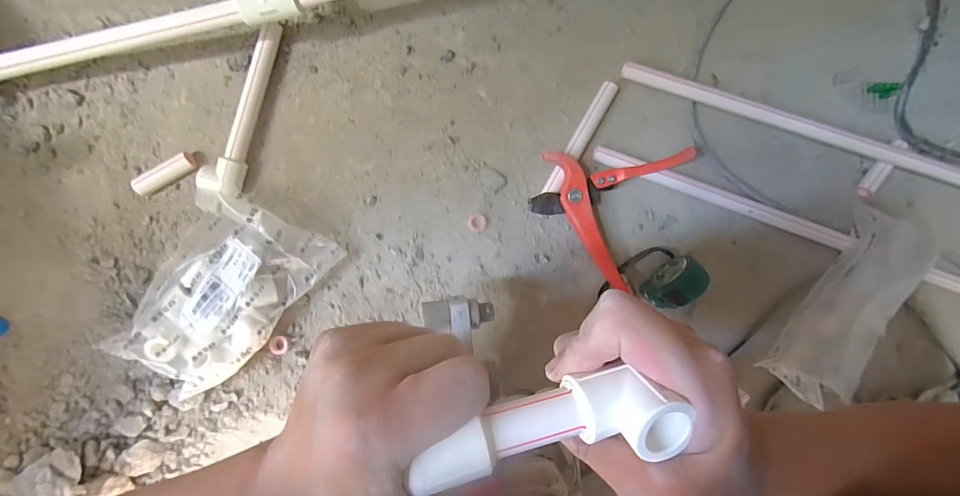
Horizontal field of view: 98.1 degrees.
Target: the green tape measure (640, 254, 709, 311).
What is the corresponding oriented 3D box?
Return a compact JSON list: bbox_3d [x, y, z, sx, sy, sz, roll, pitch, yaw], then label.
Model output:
[{"bbox_3d":[0.229,0.042,0.500,0.041,0.063,0.063,45,86,-4],"label":"green tape measure"}]

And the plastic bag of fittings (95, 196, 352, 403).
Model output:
[{"bbox_3d":[-0.276,0.048,0.447,0.135,0.061,0.220,40,86,-4],"label":"plastic bag of fittings"}]

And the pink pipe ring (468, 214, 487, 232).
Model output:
[{"bbox_3d":[-0.003,-0.030,0.507,0.023,0.004,0.023,0,90,-6],"label":"pink pipe ring"}]

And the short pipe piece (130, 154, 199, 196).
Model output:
[{"bbox_3d":[-0.355,-0.083,0.471,0.066,0.025,0.022,-32,93,-5],"label":"short pipe piece"}]

